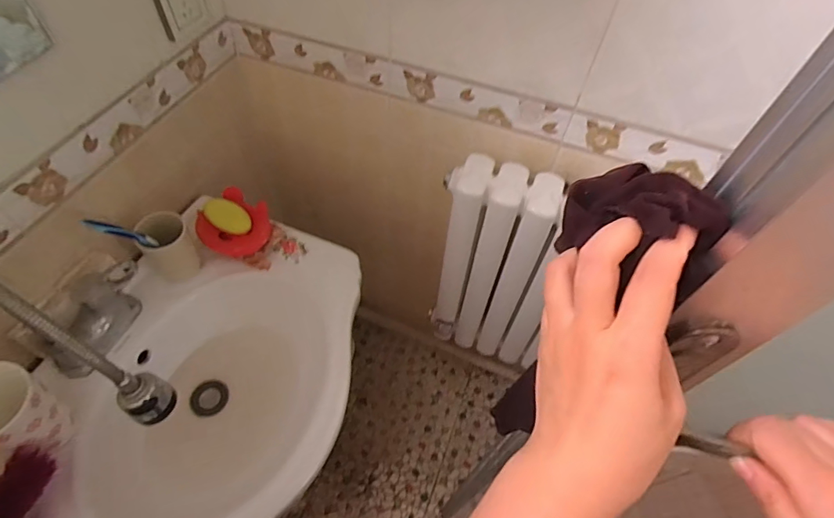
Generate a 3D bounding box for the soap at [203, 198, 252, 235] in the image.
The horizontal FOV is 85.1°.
[{"bbox_3d":[-0.309,-0.069,0.745,0.076,0.013,0.047,33,81,-20],"label":"soap"}]

